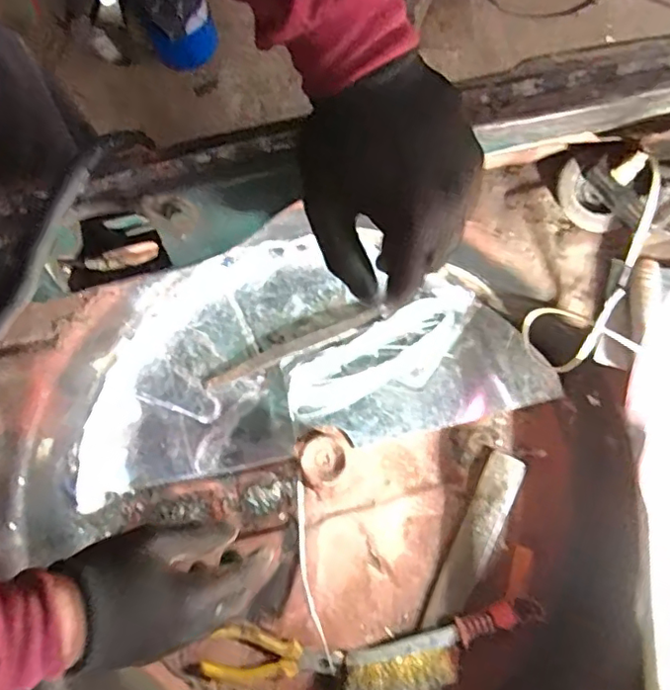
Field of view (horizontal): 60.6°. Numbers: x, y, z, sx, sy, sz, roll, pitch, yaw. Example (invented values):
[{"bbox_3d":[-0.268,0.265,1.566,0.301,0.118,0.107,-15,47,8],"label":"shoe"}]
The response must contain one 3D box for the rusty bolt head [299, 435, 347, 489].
[{"bbox_3d":[-0.014,0.132,0.643,0.048,0.050,0.057,22,77,7],"label":"rusty bolt head"}]

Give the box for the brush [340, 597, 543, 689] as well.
[{"bbox_3d":[0.115,0.340,0.625,0.233,0.033,0.060,-18,76,-3],"label":"brush"}]

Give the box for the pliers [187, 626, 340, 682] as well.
[{"bbox_3d":[-0.076,0.342,0.626,0.159,0.024,0.055,6,76,3],"label":"pliers"}]

